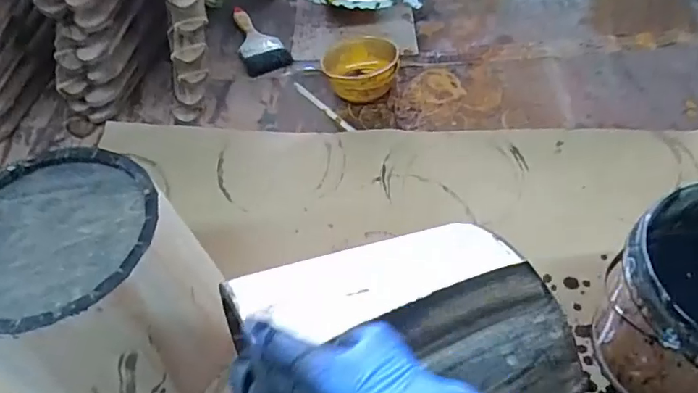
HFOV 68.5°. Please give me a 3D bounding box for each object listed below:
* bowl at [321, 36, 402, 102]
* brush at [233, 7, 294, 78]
[{"bbox_3d":[0.018,-0.192,0.787,0.110,0.061,0.123,-6,53,-1],"label":"bowl"},{"bbox_3d":[-0.160,-0.271,0.886,0.076,0.024,0.168,-22,55,-13],"label":"brush"}]

